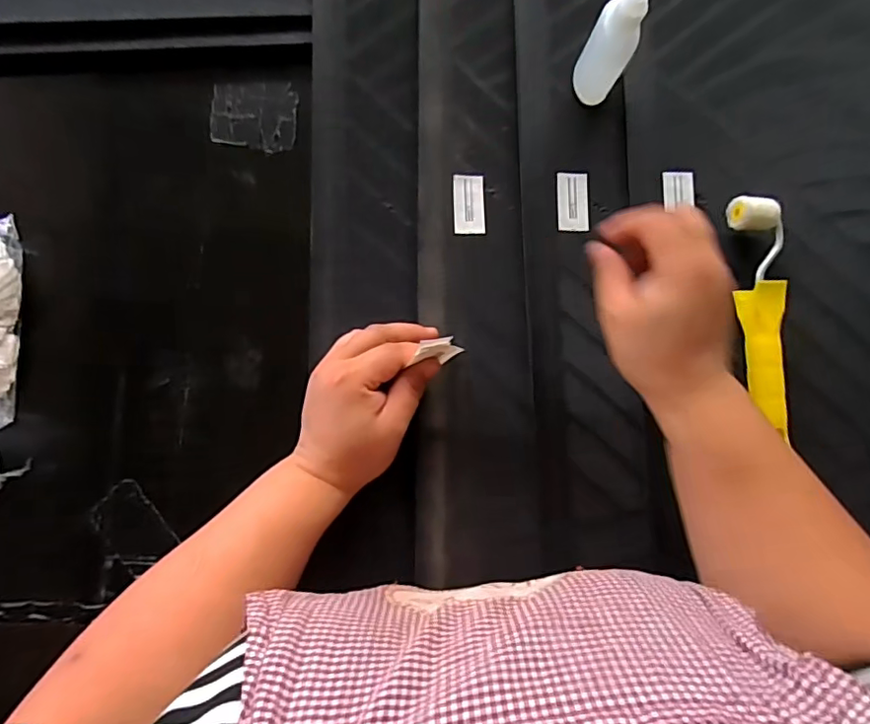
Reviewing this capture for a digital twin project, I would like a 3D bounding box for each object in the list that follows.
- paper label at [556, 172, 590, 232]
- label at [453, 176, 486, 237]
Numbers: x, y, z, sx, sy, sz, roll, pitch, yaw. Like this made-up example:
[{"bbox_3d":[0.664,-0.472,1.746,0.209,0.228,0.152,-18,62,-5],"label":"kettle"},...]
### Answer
[{"bbox_3d":[0.117,-0.136,0.462,0.026,0.004,0.051,1,82,-4],"label":"paper label"},{"bbox_3d":[0.029,-0.134,0.464,0.026,0.004,0.051,-1,82,-4],"label":"label"}]

